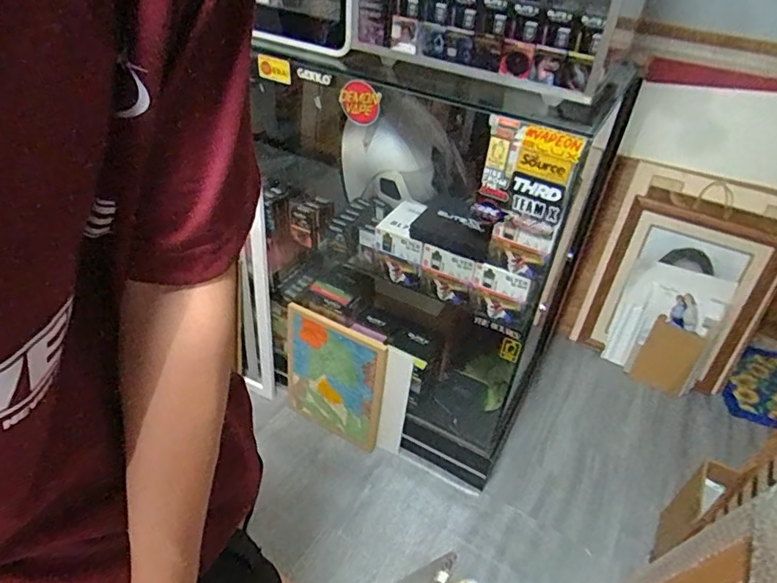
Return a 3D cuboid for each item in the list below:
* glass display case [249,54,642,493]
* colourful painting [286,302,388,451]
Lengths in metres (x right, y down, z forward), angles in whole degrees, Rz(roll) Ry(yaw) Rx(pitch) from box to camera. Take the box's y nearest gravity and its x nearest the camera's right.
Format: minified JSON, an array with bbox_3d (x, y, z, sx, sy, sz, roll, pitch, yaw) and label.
[{"bbox_3d":[0.086,-0.069,1.230,0.602,0.871,0.363,25,45,24],"label":"glass display case"},{"bbox_3d":[-0.145,0.221,1.334,0.280,0.353,0.023,22,35,22],"label":"colourful painting"}]

